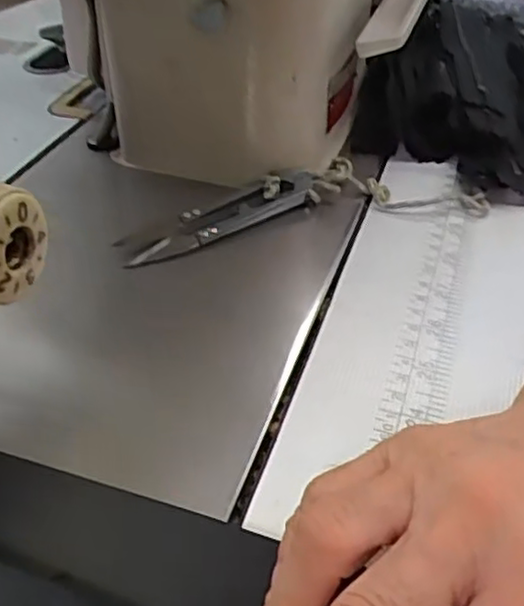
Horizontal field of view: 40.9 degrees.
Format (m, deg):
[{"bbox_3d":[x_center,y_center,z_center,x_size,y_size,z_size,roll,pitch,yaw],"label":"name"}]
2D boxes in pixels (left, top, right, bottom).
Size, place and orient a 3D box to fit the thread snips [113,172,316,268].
[{"bbox_3d":[-0.018,-0.042,0.332,0.099,0.012,0.025,-19,43,-24],"label":"thread snips"}]

